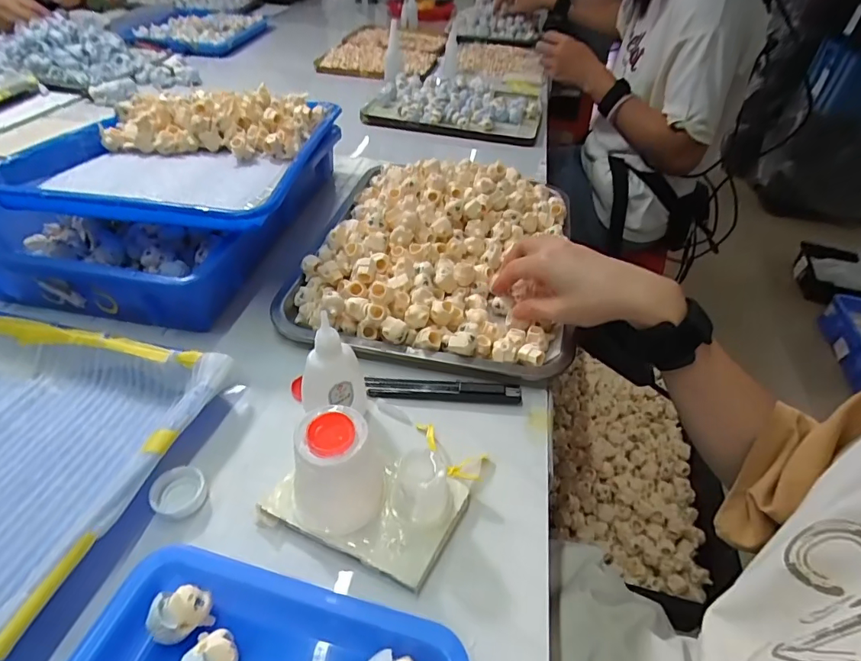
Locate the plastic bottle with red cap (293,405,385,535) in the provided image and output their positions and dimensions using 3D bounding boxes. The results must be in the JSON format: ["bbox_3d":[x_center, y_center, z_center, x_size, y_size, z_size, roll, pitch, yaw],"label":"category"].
[{"bbox_3d":[-0.054,0.085,0.271,0.048,0.068,0.044,3,43,-3],"label":"plastic bottle with red cap"}]

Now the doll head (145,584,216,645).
[{"bbox_3d":[-0.123,0.141,0.231,0.027,0.017,0.022,-7,45,-13],"label":"doll head"}]

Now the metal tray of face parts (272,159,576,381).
[{"bbox_3d":[0.013,-0.090,0.469,0.253,0.051,0.297,12,44,7],"label":"metal tray of face parts"}]

